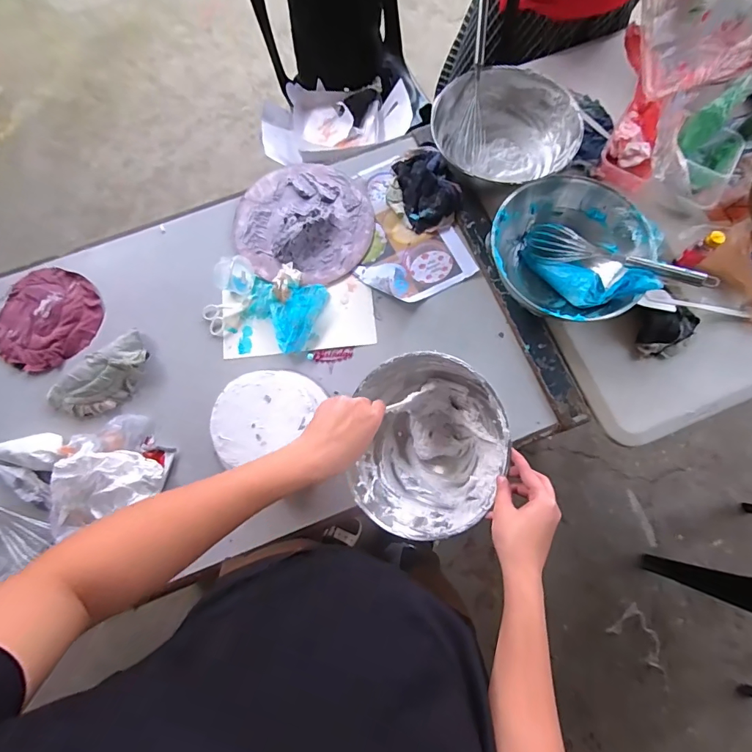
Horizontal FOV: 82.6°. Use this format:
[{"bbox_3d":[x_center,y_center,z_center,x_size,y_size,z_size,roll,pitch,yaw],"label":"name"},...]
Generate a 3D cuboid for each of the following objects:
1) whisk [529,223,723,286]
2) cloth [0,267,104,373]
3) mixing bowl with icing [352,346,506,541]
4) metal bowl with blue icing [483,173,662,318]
[{"bbox_3d":[0.355,-0.180,0.645,0.270,0.042,0.042,27,77,31],"label":"whisk"},{"bbox_3d":[-0.562,-0.096,0.729,0.162,0.024,0.178,33,79,8],"label":"cloth"},{"bbox_3d":[0.070,0.092,0.603,0.219,0.104,0.236,-3,83,32],"label":"mixing bowl with icing"},{"bbox_3d":[0.294,-0.187,0.668,0.225,0.115,0.211,0,76,1],"label":"metal bowl with blue icing"}]

